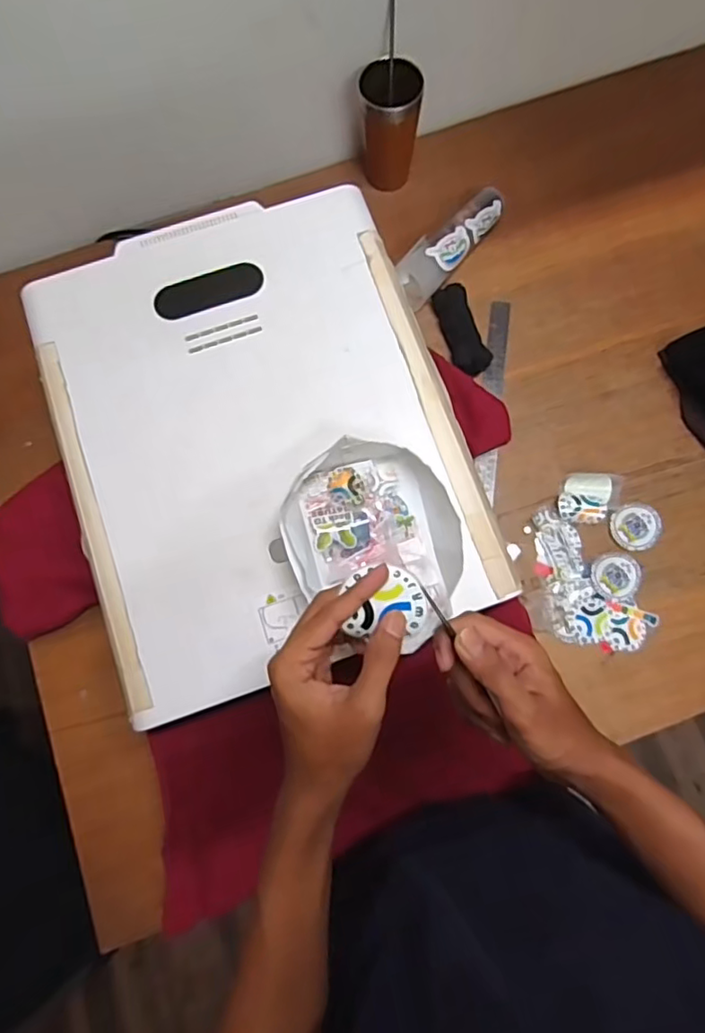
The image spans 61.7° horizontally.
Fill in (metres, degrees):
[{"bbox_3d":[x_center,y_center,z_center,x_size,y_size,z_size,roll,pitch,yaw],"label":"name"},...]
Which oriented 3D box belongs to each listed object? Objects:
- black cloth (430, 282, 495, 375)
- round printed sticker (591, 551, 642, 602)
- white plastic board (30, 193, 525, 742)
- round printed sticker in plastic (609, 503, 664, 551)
[{"bbox_3d":[0.150,-0.256,0.808,0.047,0.022,0.130,-15,76,-2],"label":"black cloth"},{"bbox_3d":[0.331,0.075,0.738,0.057,0.008,0.061,0,76,2],"label":"round printed sticker"},{"bbox_3d":[-0.100,-0.095,0.619,0.399,0.024,0.499,-20,77,-3],"label":"white plastic board"},{"bbox_3d":[0.362,0.012,0.751,0.064,0.004,0.059,0,76,2],"label":"round printed sticker in plastic"}]

